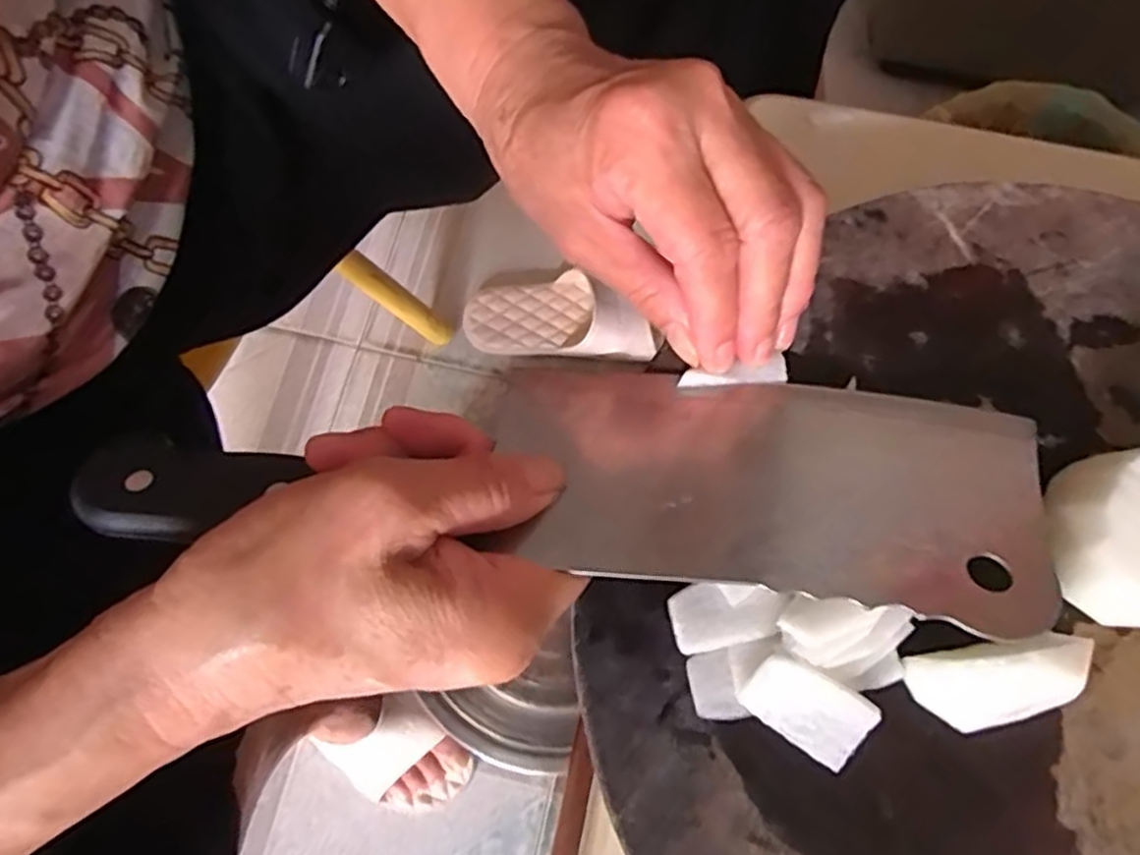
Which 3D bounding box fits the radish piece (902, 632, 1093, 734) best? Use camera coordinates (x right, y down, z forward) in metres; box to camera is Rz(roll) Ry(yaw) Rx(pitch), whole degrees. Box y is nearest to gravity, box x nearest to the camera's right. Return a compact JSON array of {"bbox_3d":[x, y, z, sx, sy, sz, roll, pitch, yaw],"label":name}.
[{"bbox_3d":[0.120,0.073,0.207,0.035,0.035,0.025,-6,75,-1],"label":"radish piece"}]

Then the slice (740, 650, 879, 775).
[{"bbox_3d":[0.070,0.082,0.216,0.036,0.010,0.022,33,78,9],"label":"slice"}]

